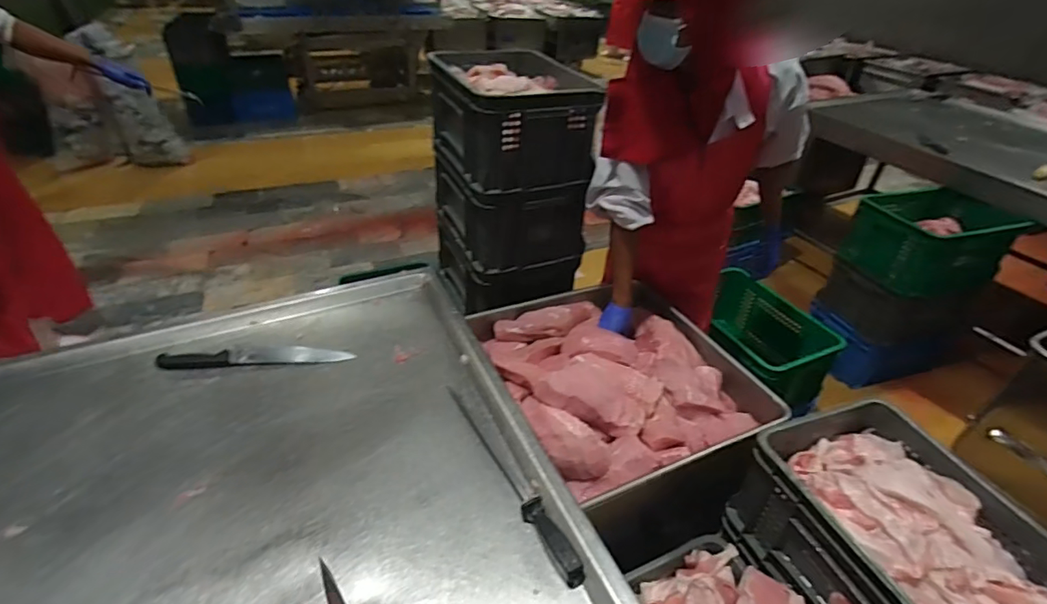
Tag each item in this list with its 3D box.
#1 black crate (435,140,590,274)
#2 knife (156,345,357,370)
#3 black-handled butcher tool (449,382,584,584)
[{"bbox_3d":[-0.055,-0.314,1.627,0.333,0.259,0.427,-14,40,-22],"label":"black crate"},{"bbox_3d":[-0.531,0.109,1.035,0.357,0.024,0.057,-4,37,-10],"label":"knife"},{"bbox_3d":[-0.026,0.259,0.808,0.031,0.040,0.395,-17,41,-26],"label":"black-handled butcher tool"}]

